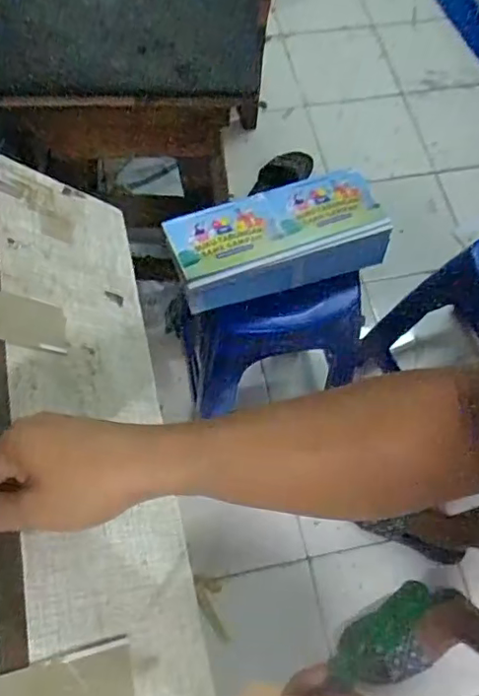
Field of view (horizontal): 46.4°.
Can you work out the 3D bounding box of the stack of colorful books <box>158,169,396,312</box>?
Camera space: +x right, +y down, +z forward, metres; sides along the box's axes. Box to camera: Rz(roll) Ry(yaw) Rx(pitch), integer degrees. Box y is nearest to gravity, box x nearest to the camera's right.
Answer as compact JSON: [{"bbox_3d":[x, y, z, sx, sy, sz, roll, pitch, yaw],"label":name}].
[{"bbox_3d":[0.055,-0.161,0.813,0.300,0.072,0.128,-15,68,-9],"label":"stack of colorful books"}]

